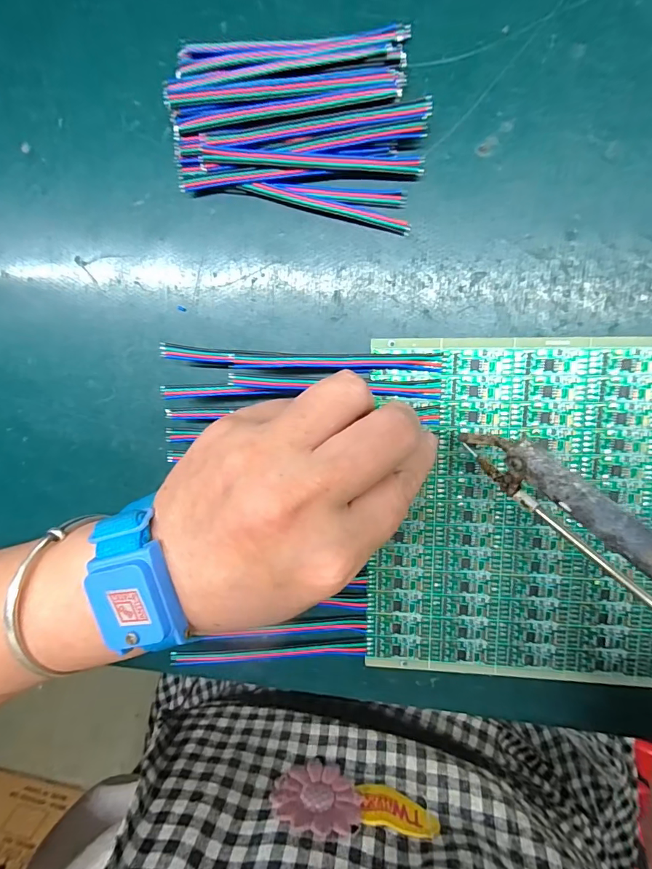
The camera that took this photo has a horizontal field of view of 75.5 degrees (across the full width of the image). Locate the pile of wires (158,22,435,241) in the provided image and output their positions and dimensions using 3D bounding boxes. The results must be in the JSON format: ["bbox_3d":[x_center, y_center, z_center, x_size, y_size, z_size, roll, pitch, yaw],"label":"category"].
[{"bbox_3d":[-0.013,-0.137,0.184,0.111,0.014,0.069,12,99,5],"label":"pile of wires"}]

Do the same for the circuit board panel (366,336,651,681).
[{"bbox_3d":[0.119,0.038,0.197,0.191,0.004,0.162,1,98,6],"label":"circuit board panel"}]

